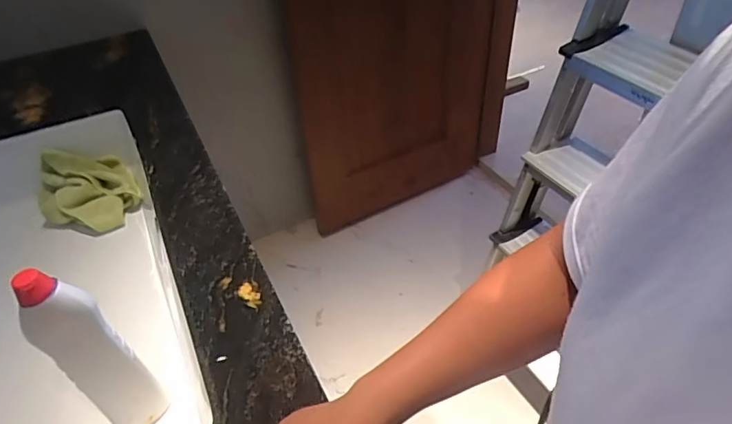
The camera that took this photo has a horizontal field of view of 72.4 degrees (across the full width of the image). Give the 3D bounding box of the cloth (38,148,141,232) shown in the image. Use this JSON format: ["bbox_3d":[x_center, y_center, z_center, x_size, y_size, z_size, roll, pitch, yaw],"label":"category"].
[{"bbox_3d":[-0.529,-0.042,0.950,0.170,0.071,0.189,-28,48,-25],"label":"cloth"}]

